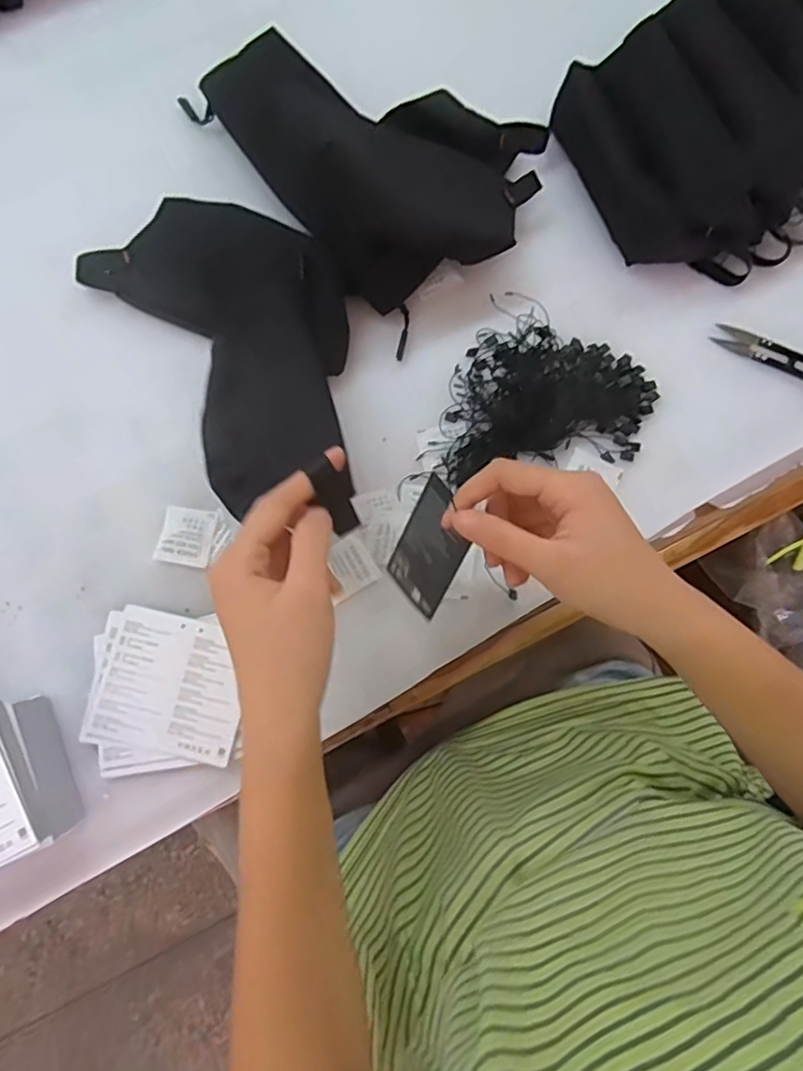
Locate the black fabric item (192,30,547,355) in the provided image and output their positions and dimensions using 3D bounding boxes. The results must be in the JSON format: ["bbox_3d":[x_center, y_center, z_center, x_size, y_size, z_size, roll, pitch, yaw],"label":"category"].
[{"bbox_3d":[-0.007,-0.324,0.475,0.215,0.087,0.265,-40,83,-7],"label":"black fabric item"}]

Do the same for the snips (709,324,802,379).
[{"bbox_3d":[0.301,-0.143,0.489,0.104,0.007,0.022,25,80,4],"label":"snips"}]

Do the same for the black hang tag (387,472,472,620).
[{"bbox_3d":[0.018,0.009,0.386,0.006,0.084,0.045,-22,60,-42],"label":"black hang tag"}]

